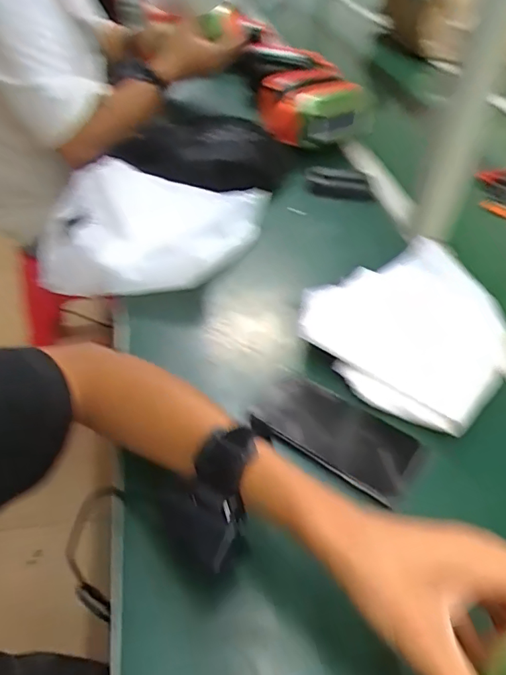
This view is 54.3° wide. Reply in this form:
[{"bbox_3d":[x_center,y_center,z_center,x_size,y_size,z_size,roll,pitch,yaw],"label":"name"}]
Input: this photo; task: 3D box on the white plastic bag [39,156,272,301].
[{"bbox_3d":[-0.137,-0.136,0.661,0.252,0.075,0.240,14,44,9],"label":"white plastic bag"}]

